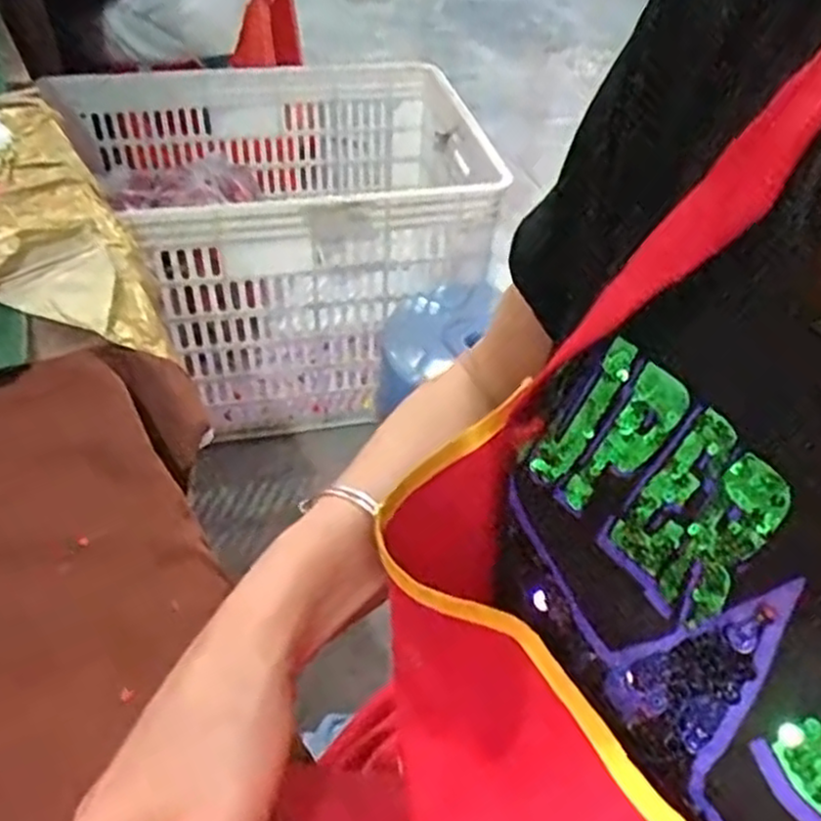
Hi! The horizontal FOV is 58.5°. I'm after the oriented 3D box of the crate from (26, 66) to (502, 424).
[{"bbox_3d":[-0.191,-0.285,1.187,0.591,0.370,0.518,-9,46,-13],"label":"crate"}]

